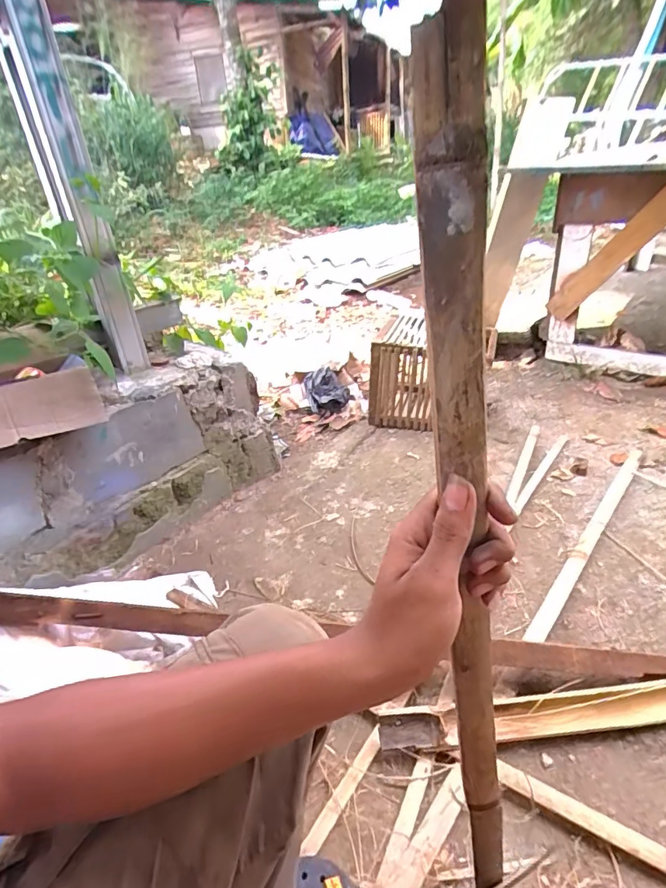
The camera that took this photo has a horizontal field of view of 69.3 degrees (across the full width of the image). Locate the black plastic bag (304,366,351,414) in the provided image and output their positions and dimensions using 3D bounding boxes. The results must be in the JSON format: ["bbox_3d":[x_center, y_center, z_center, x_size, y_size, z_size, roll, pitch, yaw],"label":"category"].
[{"bbox_3d":[-0.022,-0.200,1.771,0.155,0.108,0.197,-10,31,-8],"label":"black plastic bag"}]

